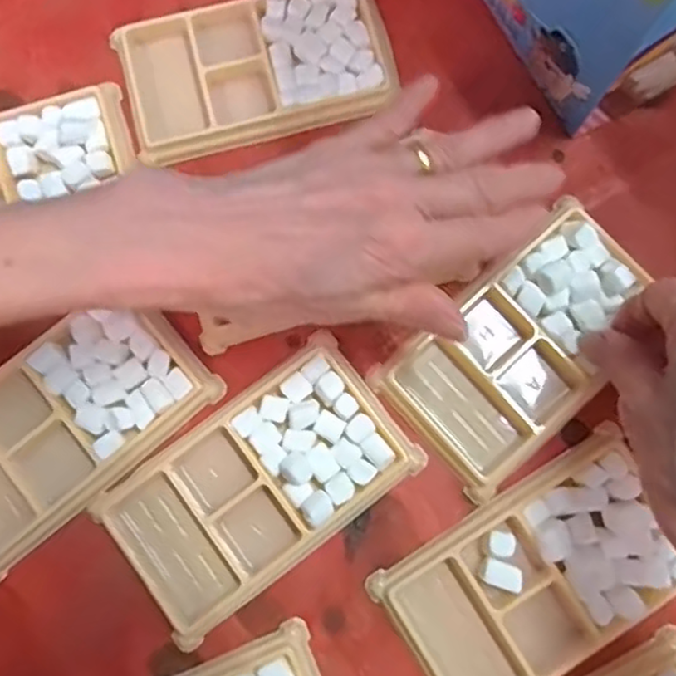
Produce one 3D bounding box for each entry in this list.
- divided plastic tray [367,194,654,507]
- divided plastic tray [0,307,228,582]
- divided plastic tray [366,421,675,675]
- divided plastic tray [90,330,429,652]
[{"bbox_3d":[0.090,0.004,0.309,0.130,0.024,0.077,-41,83,-7],"label":"divided plastic tray"},{"bbox_3d":[-0.130,0.040,0.303,0.135,0.014,0.073,-40,82,-7],"label":"divided plastic tray"},{"bbox_3d":[0.090,0.109,0.288,0.128,0.014,0.078,-31,81,-6],"label":"divided plastic tray"},{"bbox_3d":[-0.037,0.068,0.296,0.135,0.010,0.076,-37,82,-7],"label":"divided plastic tray"}]

